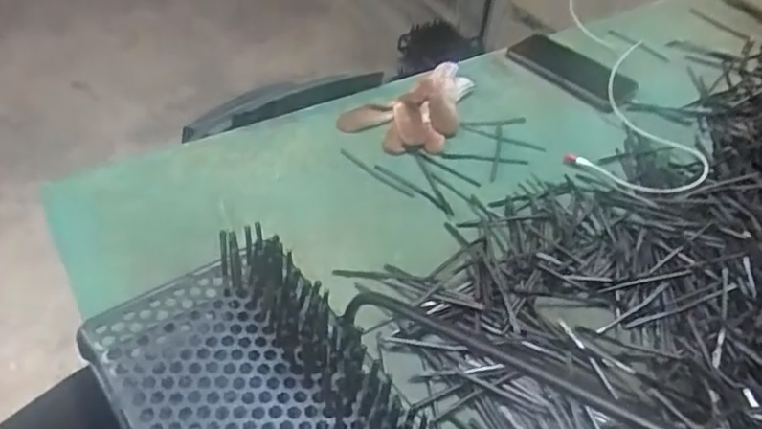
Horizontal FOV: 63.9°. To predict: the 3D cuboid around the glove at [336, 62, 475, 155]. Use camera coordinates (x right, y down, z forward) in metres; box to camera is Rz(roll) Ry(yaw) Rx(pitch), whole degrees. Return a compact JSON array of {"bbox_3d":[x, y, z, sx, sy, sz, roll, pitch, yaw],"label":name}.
[{"bbox_3d":[0.045,-0.125,0.712,0.109,0.025,0.168,32,51,23],"label":"glove"}]

